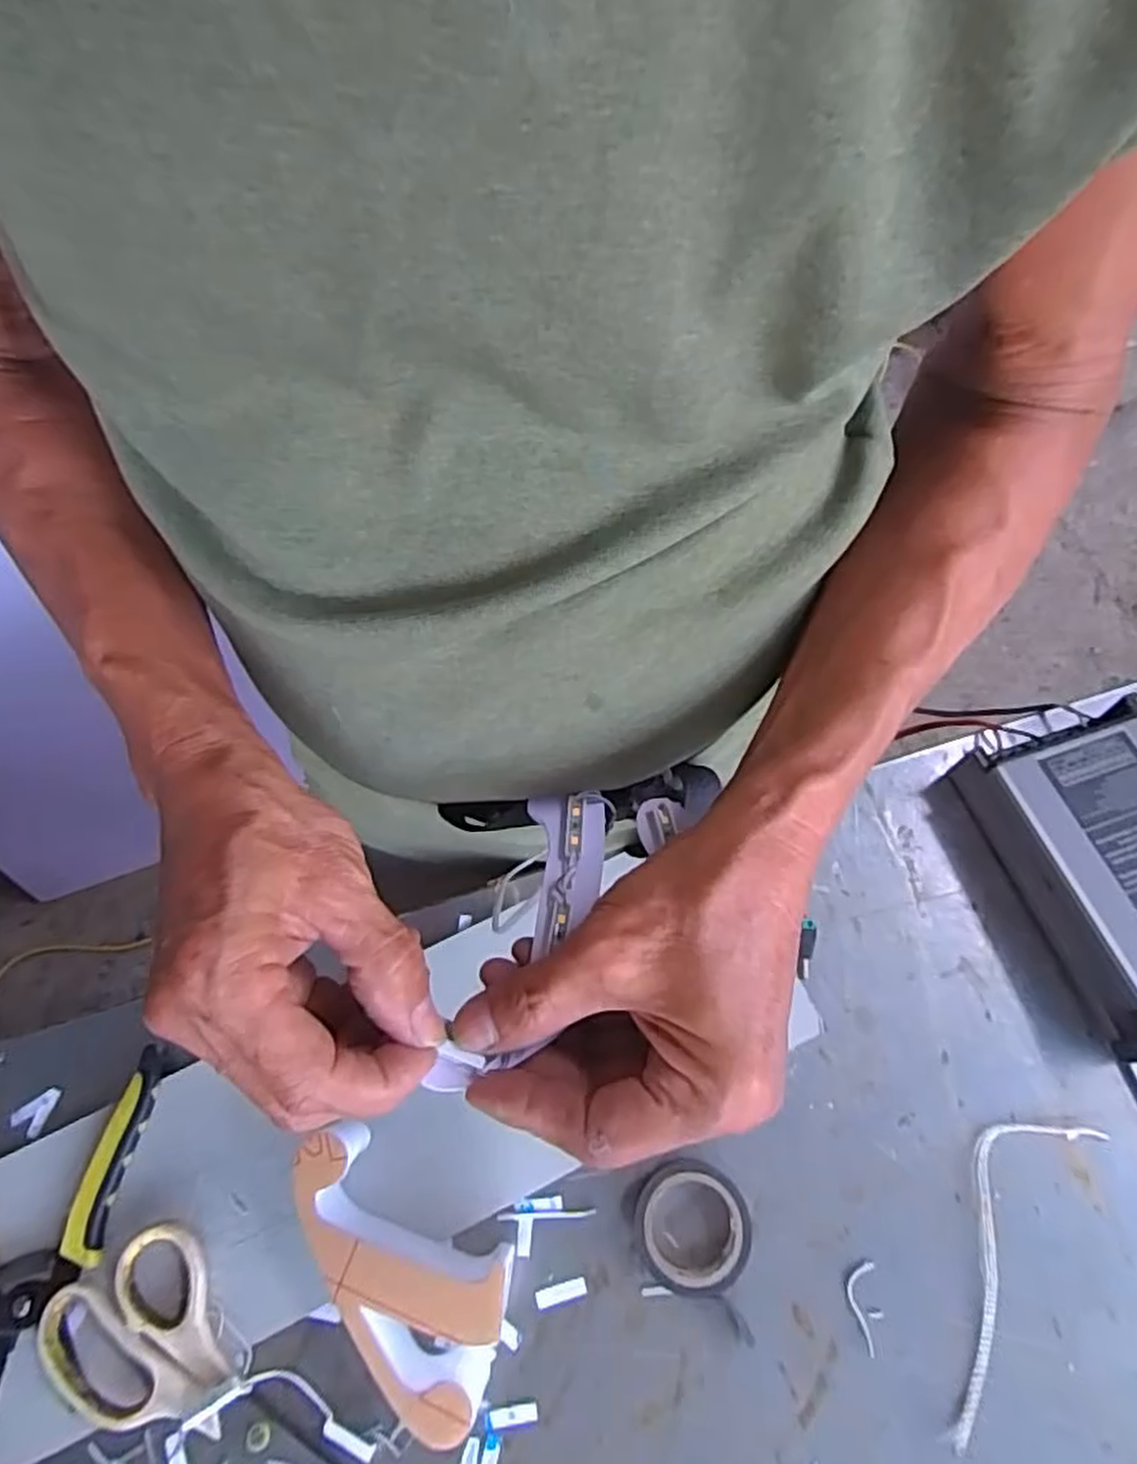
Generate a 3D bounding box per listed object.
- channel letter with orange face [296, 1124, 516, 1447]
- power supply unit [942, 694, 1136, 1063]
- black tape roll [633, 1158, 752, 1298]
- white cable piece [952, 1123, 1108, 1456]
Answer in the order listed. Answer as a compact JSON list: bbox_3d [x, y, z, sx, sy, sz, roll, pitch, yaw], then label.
[{"bbox_3d":[-0.084,0.259,0.370,0.130,0.048,0.069,33,72,16],"label":"channel letter with orange face"},{"bbox_3d":[0.317,0.082,0.423,0.112,0.053,0.190,-19,67,-5],"label":"power supply unit"},{"bbox_3d":[0.062,0.248,0.384,0.056,0.020,0.054,-1,67,2],"label":"black tape roll"},{"bbox_3d":[0.211,0.259,0.381,0.048,0.006,0.161,34,72,16],"label":"white cable piece"}]

